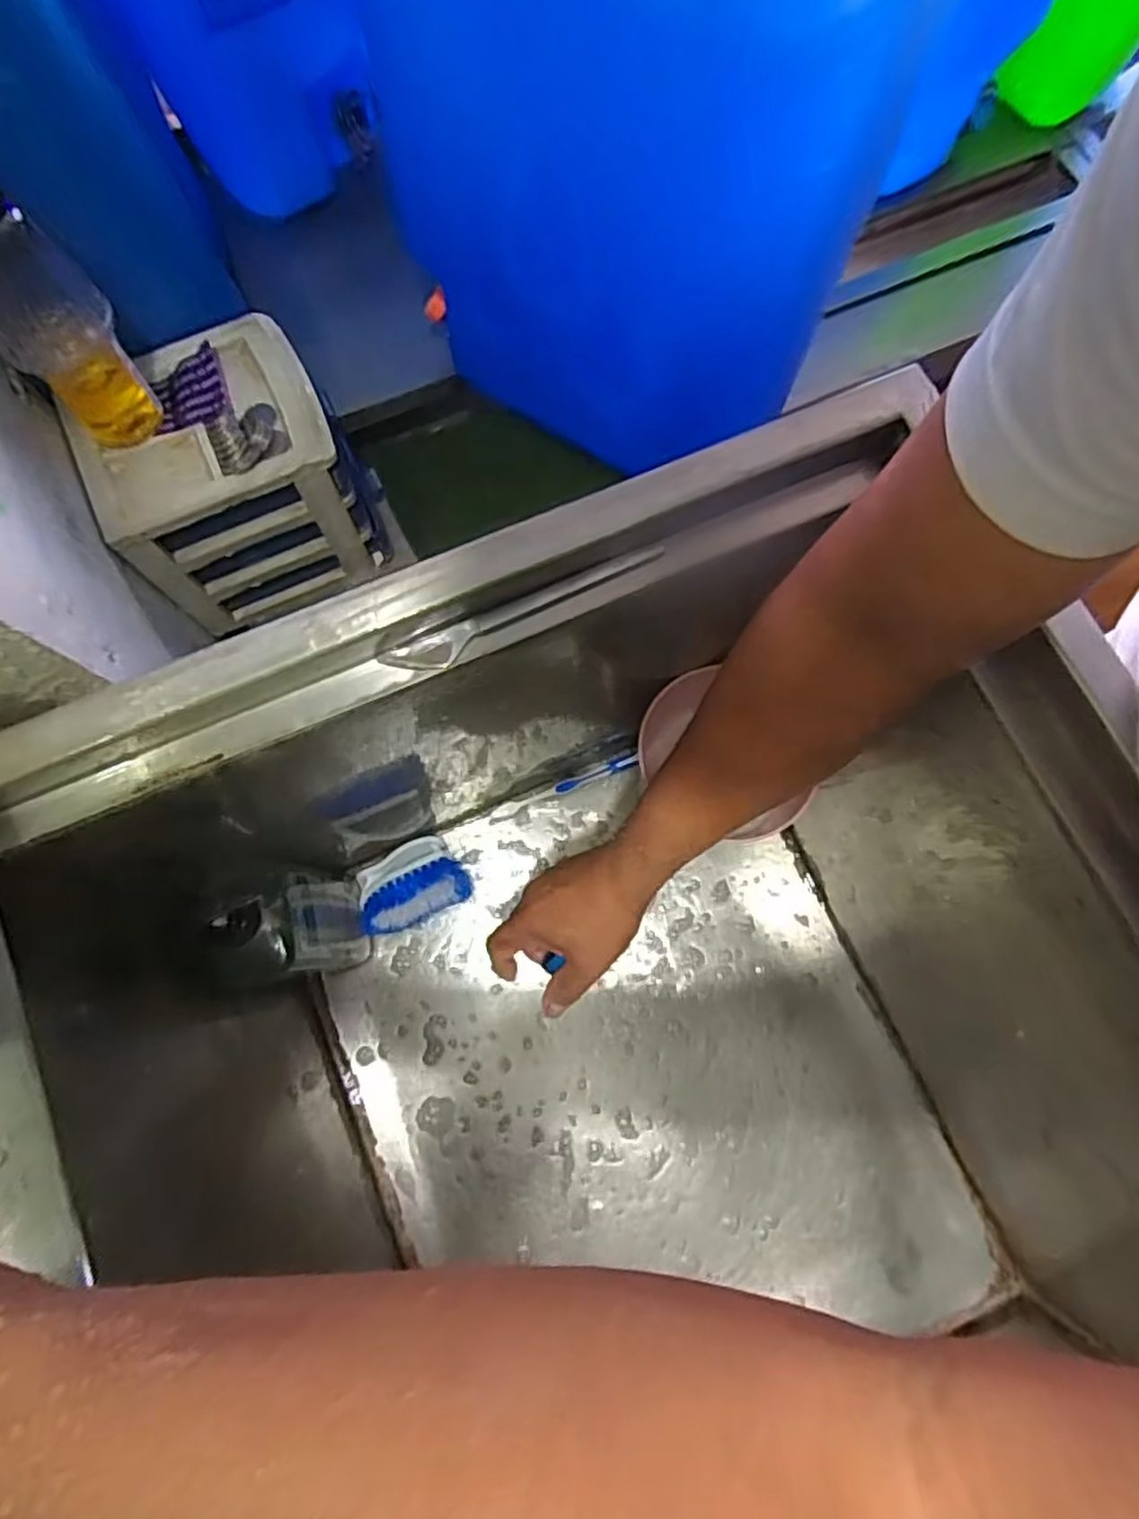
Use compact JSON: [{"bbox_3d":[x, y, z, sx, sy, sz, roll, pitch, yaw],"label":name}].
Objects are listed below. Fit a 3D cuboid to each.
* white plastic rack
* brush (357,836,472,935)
[{"bbox_3d":[-0.262,-0.217,0.566,0.163,0.150,0.132,-24,78,-6],"label":"white plastic rack"},{"bbox_3d":[-0.162,0.125,0.714,0.114,0.055,0.079,-24,78,-6],"label":"brush"}]

